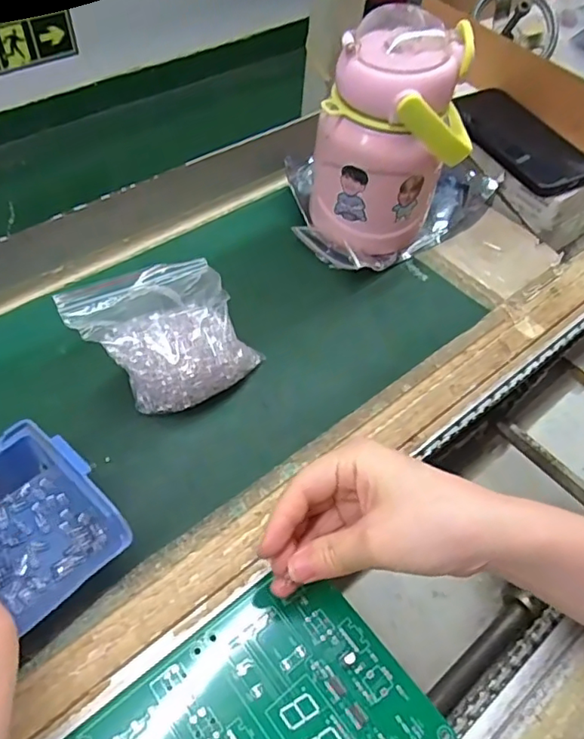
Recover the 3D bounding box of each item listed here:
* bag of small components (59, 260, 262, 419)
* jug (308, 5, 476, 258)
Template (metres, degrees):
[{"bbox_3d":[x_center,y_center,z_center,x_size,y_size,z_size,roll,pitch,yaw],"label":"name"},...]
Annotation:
[{"bbox_3d":[-0.085,-0.026,0.386,0.104,0.053,0.106,-33,63,-24],"label":"bag of small components"},{"bbox_3d":[0.078,-0.170,0.436,0.090,0.162,0.092,-35,64,-26],"label":"jug"}]

